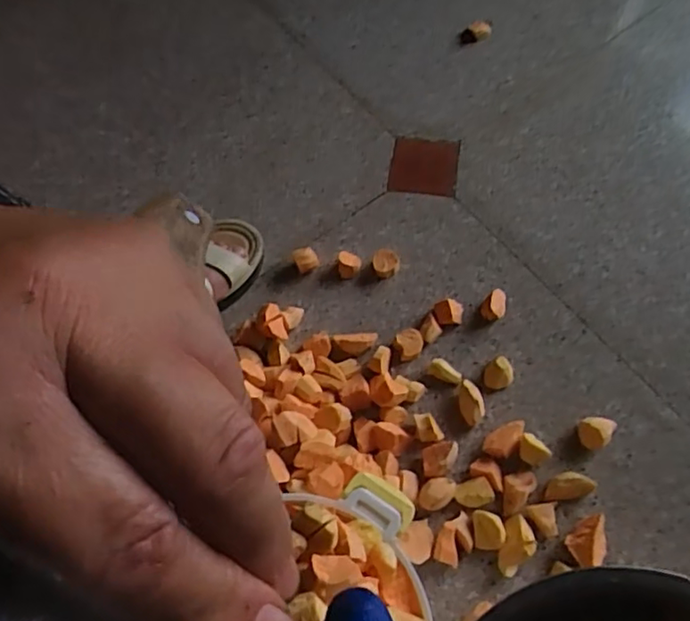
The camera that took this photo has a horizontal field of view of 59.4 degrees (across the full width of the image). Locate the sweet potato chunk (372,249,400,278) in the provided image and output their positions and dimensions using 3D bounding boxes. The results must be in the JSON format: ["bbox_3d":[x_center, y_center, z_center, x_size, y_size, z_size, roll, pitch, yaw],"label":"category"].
[{"bbox_3d":[0.047,-0.052,0.686,0.030,0.021,0.029,-1,65,2],"label":"sweet potato chunk"}]

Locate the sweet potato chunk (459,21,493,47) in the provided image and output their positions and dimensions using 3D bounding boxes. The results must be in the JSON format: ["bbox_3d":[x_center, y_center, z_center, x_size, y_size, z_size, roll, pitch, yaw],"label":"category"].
[{"bbox_3d":[0.182,-0.386,0.836,0.053,0.011,0.025,-28,67,-10],"label":"sweet potato chunk"}]

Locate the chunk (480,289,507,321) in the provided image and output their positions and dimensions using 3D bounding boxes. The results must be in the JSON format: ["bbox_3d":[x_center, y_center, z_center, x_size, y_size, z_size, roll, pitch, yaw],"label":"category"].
[{"bbox_3d":[0.164,-0.006,0.663,0.026,0.024,0.032,23,68,13],"label":"chunk"}]

